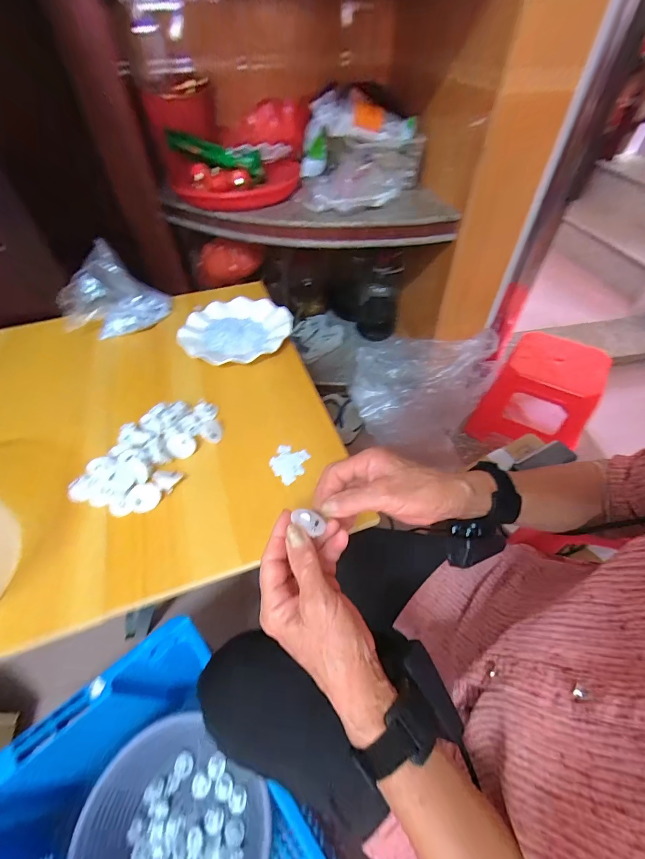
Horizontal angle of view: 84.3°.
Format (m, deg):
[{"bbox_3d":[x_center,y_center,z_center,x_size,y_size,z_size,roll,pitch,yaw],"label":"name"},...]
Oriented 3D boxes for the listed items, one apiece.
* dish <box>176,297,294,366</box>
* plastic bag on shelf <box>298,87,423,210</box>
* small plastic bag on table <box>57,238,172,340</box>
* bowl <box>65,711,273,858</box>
[{"bbox_3d":[-0.153,-0.174,0.632,0.187,0.022,0.183,0,50,1],"label":"dish"},{"bbox_3d":[0.096,-0.757,0.958,0.317,0.191,0.365,1,50,1],"label":"plastic bag on shelf"},{"bbox_3d":[-0.382,-0.248,0.647,0.146,0.104,0.138,7,50,7],"label":"small plastic bag on table"},{"bbox_3d":[-0.251,0.677,0.566,0.286,0.111,0.288,0,50,1],"label":"bowl"}]

